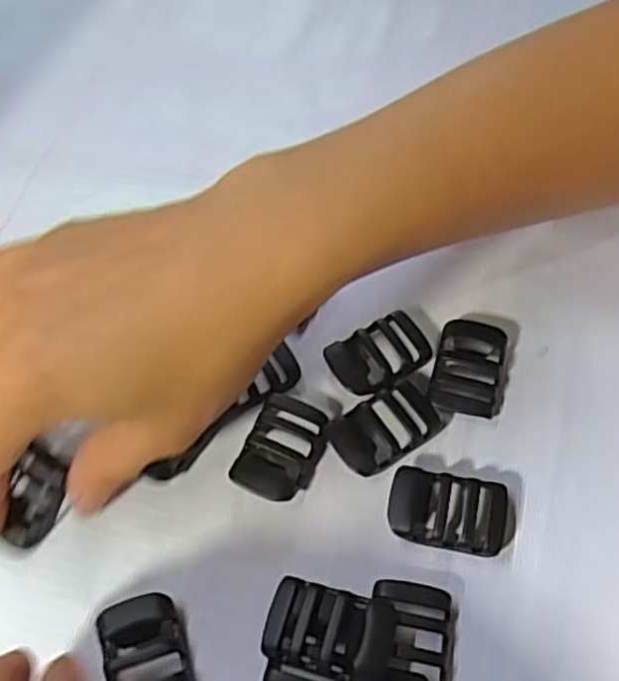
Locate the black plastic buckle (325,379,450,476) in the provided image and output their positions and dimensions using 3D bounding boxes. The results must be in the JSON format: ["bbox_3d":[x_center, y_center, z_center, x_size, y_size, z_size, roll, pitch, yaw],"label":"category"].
[{"bbox_3d":[0.027,0.029,0.244,0.042,0.006,0.026,-30,61,-14],"label":"black plastic buckle"}]

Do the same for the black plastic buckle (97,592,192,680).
[{"bbox_3d":[-0.050,0.099,0.208,0.024,0.009,0.039,-18,59,-7],"label":"black plastic buckle"}]

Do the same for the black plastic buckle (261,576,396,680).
[{"bbox_3d":[0.006,0.090,0.209,0.039,0.010,0.024,12,60,11],"label":"black plastic buckle"}]

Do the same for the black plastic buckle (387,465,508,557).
[{"bbox_3d":[0.047,0.057,0.228,0.038,0.006,0.025,8,59,9],"label":"black plastic buckle"}]

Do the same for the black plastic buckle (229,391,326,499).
[{"bbox_3d":[-0.010,0.039,0.242,0.026,0.008,0.038,19,62,15],"label":"black plastic buckle"}]

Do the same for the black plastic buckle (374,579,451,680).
[{"bbox_3d":[0.030,0.094,0.205,0.023,0.008,0.038,8,59,9],"label":"black plastic buckle"}]

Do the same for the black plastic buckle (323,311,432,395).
[{"bbox_3d":[0.026,0.005,0.260,0.037,0.005,0.025,-26,60,-12],"label":"black plastic buckle"}]

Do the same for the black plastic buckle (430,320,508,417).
[{"bbox_3d":[0.061,0.011,0.254,0.026,0.008,0.039,13,60,12],"label":"black plastic buckle"}]

